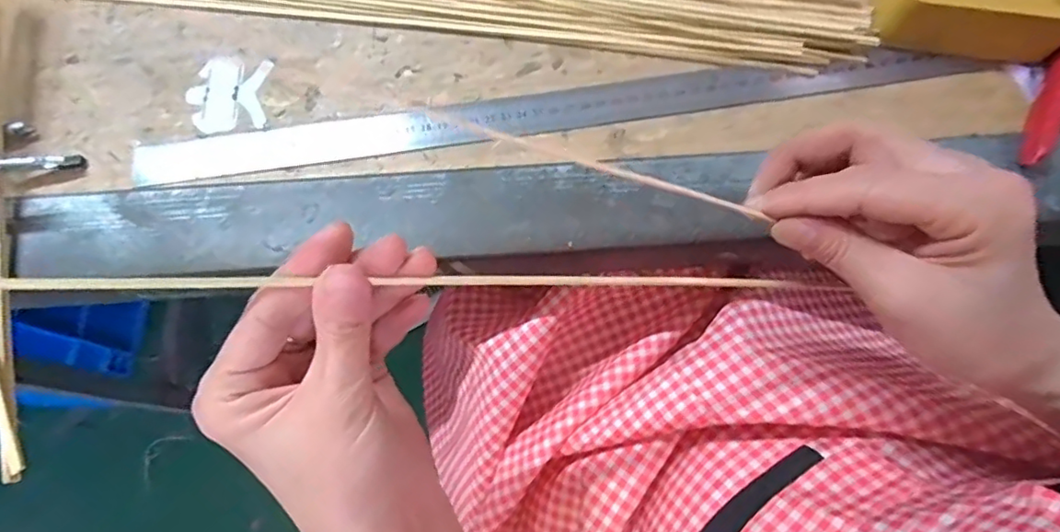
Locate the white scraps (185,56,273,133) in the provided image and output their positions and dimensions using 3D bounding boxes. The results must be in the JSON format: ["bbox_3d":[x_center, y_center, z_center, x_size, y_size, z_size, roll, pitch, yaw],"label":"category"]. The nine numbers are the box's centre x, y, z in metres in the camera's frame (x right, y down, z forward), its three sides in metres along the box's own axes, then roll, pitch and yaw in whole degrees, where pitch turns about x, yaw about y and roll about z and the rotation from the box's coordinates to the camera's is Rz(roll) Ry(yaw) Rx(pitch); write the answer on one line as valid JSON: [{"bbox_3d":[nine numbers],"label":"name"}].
[{"bbox_3d":[-0.194,-0.112,0.367,0.051,0.004,0.054,-2,72,1],"label":"white scraps"}]

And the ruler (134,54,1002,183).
[{"bbox_3d":[0.022,-0.093,0.354,0.521,0.006,0.030,-7,72,-1],"label":"ruler"}]

